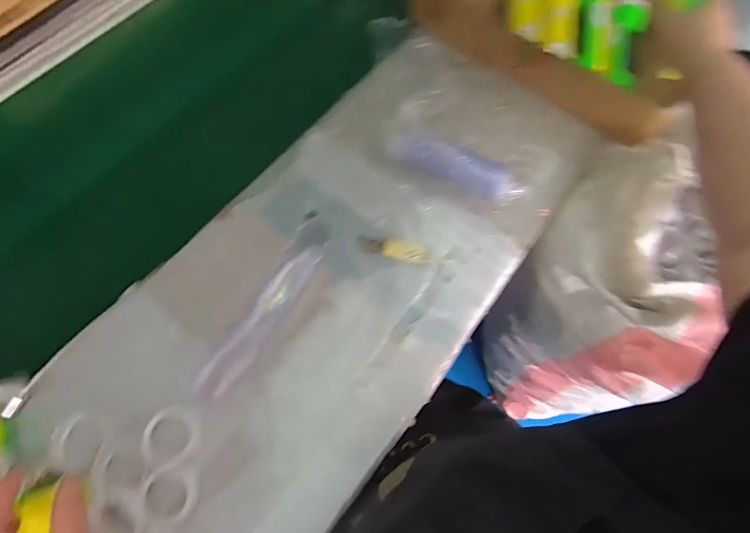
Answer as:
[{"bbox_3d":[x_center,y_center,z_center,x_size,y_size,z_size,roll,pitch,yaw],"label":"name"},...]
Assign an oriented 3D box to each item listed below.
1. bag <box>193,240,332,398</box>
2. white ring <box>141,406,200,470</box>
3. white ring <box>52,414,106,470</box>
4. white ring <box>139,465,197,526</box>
[{"bbox_3d":[-0.128,0.053,0.460,0.040,0.013,0.213,30,72,10],"label":"bag"},{"bbox_3d":[-0.210,0.174,0.403,0.052,0.011,0.055,0,69,0],"label":"white ring"},{"bbox_3d":[-0.300,0.177,0.399,0.050,0.004,0.057,-31,60,-9],"label":"white ring"},{"bbox_3d":[-0.200,0.221,0.380,0.049,0.014,0.048,5,69,2],"label":"white ring"}]

